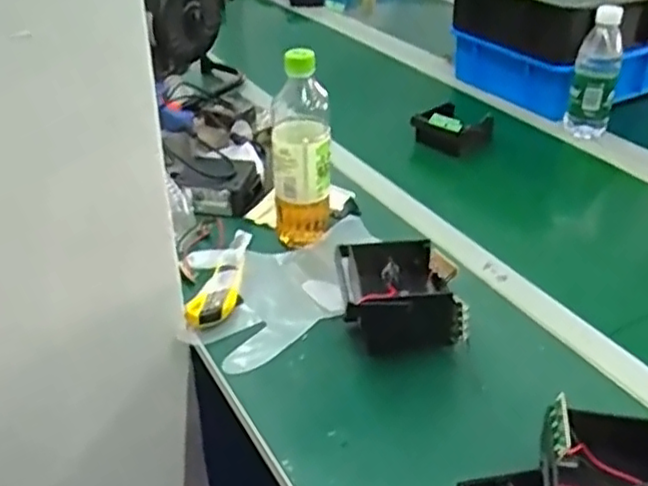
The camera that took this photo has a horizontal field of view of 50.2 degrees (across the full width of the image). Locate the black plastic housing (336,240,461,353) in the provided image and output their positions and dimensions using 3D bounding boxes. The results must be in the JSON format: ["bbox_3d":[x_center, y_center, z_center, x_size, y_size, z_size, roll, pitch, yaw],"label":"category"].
[{"bbox_3d":[0.068,0.056,0.642,0.100,0.075,0.096,-3,33,-4],"label":"black plastic housing"}]

